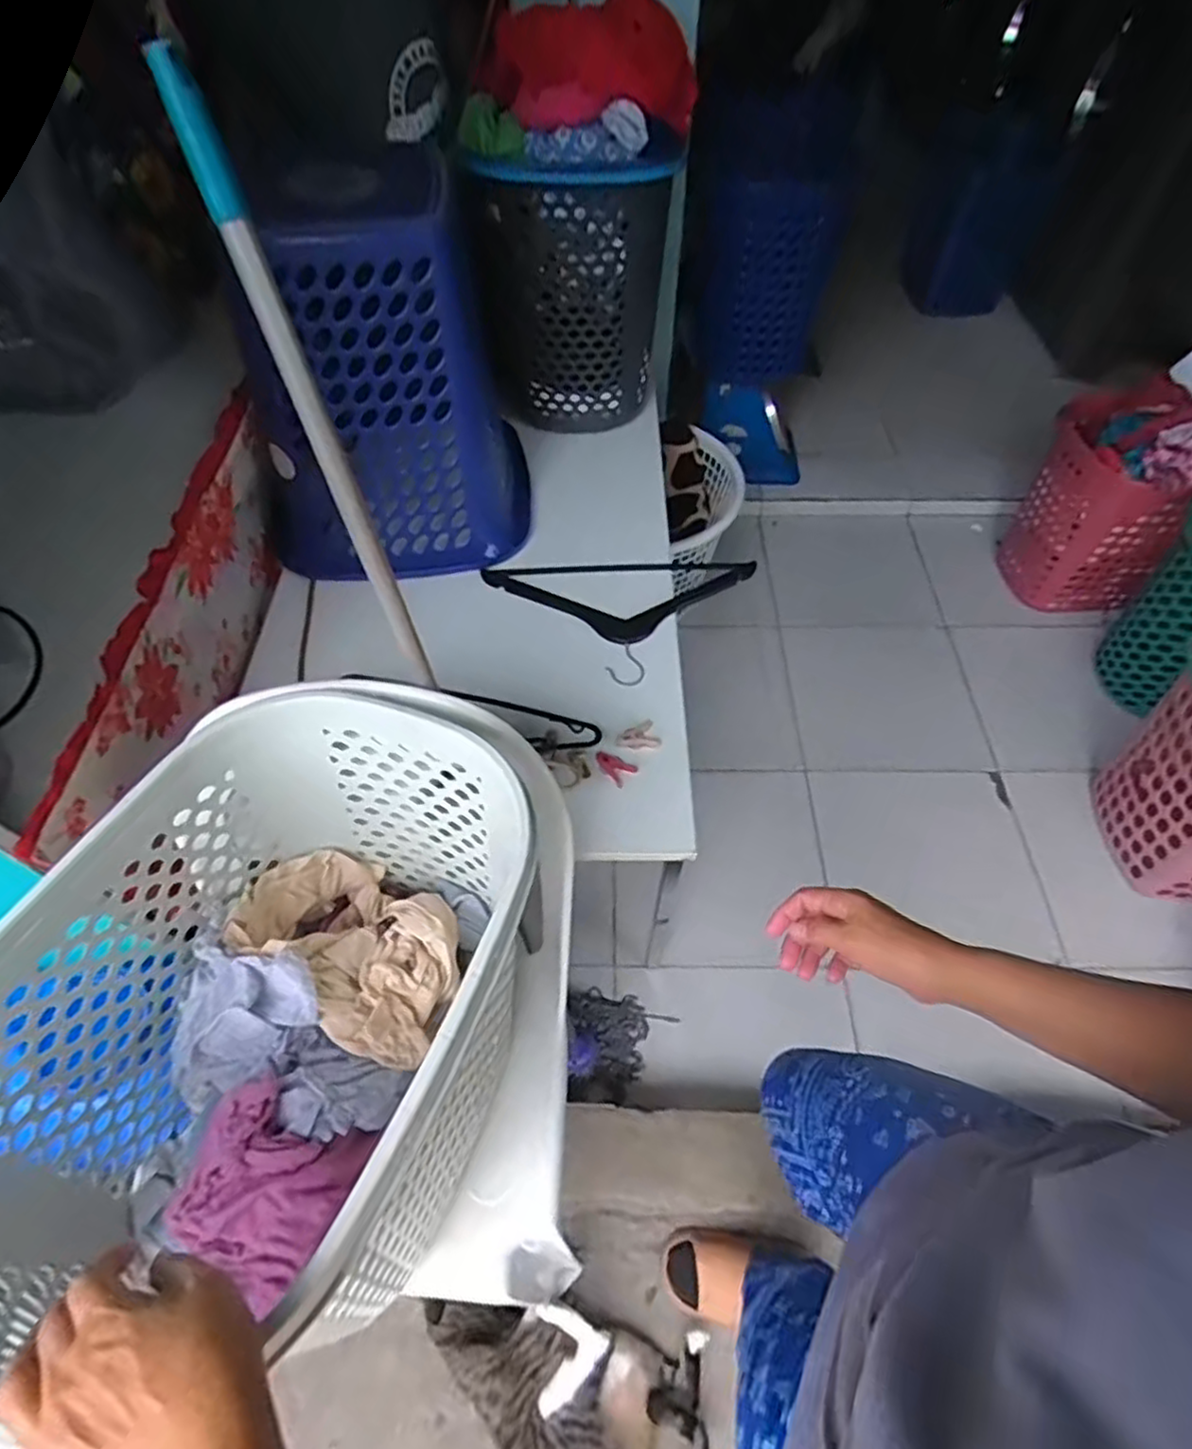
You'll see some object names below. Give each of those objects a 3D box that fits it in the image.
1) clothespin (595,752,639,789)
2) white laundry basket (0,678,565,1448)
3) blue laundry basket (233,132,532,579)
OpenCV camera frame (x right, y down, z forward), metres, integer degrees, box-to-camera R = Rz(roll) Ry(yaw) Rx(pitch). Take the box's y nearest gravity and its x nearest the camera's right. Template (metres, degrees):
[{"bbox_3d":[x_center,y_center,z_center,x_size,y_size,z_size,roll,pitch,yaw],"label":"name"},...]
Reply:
[{"bbox_3d":[0.024,0.050,0.871,0.048,0.012,0.034,39,64,23],"label":"clothespin"},{"bbox_3d":[-0.236,0.194,0.558,0.324,0.298,0.462,17,58,12],"label":"white laundry basket"},{"bbox_3d":[-0.303,-0.488,0.987,0.360,0.454,0.329,-7,56,-5],"label":"blue laundry basket"}]

